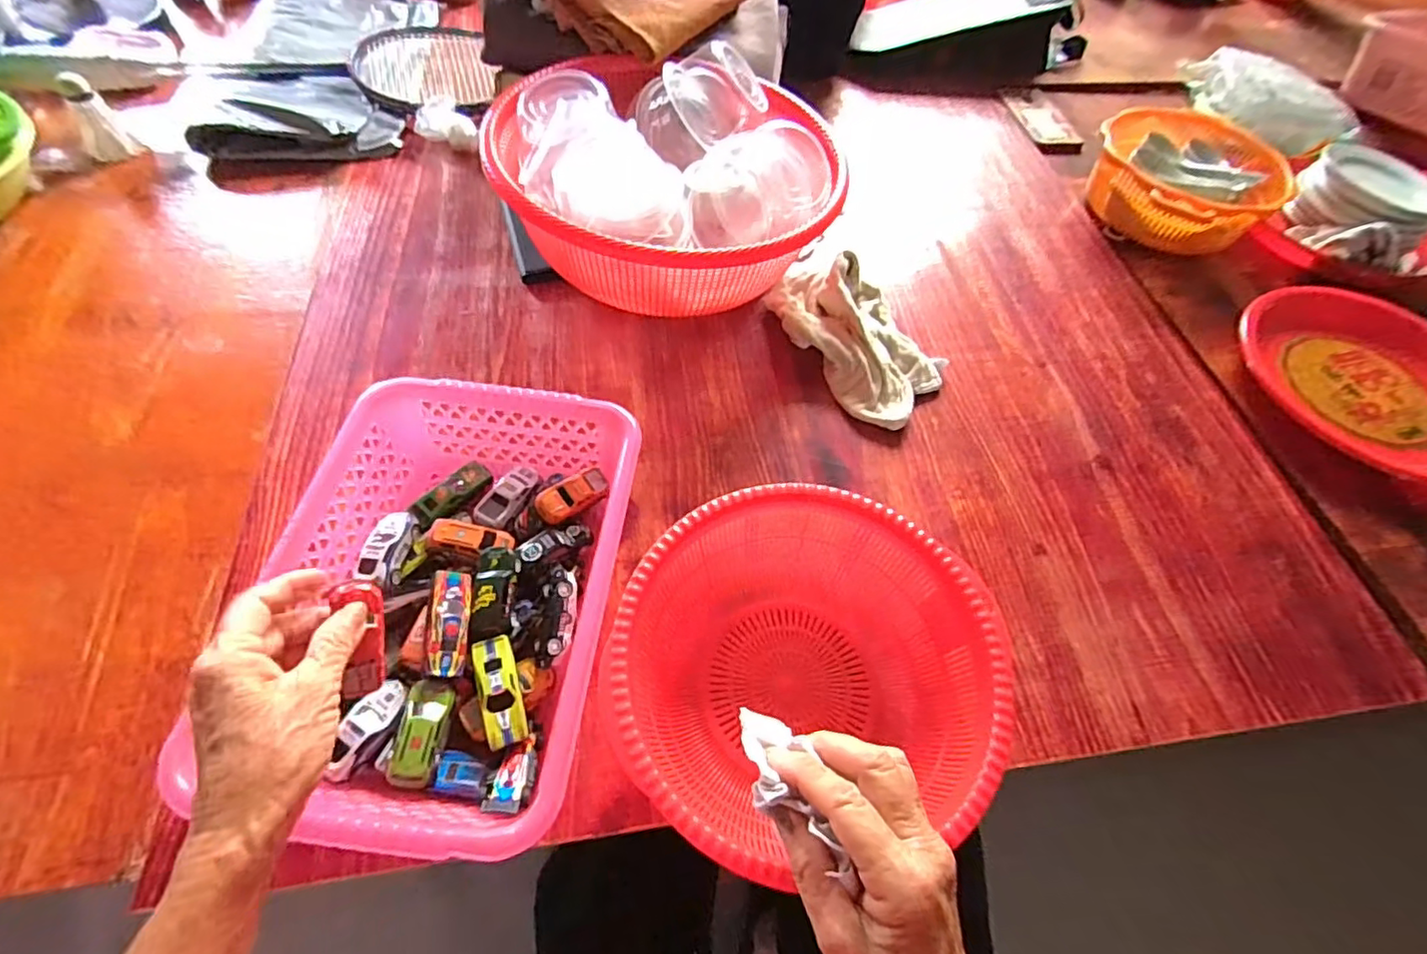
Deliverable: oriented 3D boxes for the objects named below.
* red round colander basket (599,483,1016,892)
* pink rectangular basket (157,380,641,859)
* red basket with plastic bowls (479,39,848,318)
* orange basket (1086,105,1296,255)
[{"bbox_3d":[0.056,0.123,0.410,0.235,0.088,0.211,-4,56,-6],"label":"red round colander basket"},{"bbox_3d":[-0.176,0.077,0.428,0.208,0.074,0.302,7,55,1],"label":"pink rectangular basket"},{"bbox_3d":[-0.044,-0.288,0.630,0.324,0.170,0.296,10,55,3],"label":"red basket with plastic bowls"},{"bbox_3d":[0.565,-0.355,0.760,0.208,0.073,0.238,34,60,19],"label":"orange basket"}]

